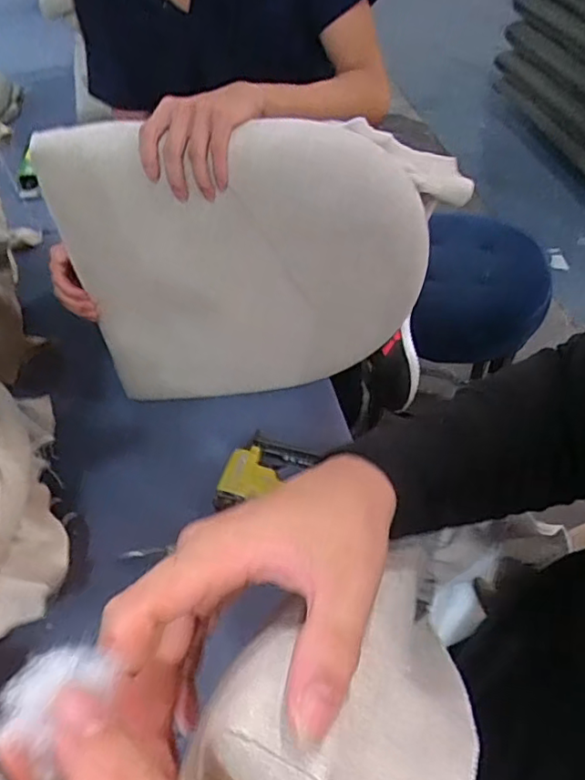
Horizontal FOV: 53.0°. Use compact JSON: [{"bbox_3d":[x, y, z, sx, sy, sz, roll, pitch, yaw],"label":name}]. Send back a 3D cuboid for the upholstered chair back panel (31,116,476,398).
[{"bbox_3d":[-0.007,-0.160,0.783,0.502,0.406,0.117,-15,53,-10],"label":"upholstered chair back panel"}]

